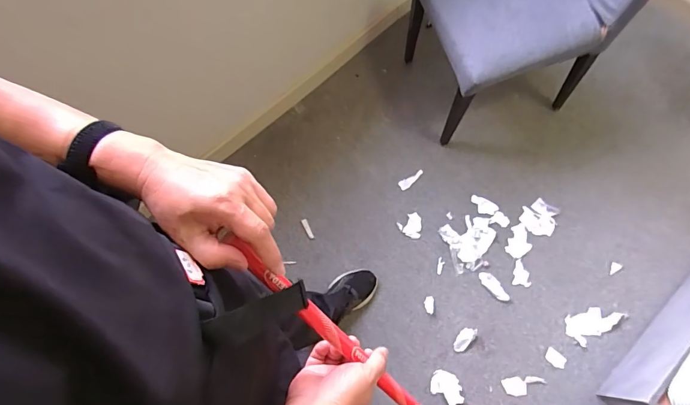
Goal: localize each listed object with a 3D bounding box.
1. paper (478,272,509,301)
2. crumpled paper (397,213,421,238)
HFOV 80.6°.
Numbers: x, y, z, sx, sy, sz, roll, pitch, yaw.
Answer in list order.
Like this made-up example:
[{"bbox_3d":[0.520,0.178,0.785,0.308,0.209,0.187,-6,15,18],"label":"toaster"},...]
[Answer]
[{"bbox_3d":[0.496,0.277,1.350,0.117,0.006,0.045,41,75,16],"label":"paper"},{"bbox_3d":[0.226,0.078,1.424,0.079,0.012,0.087,6,69,4],"label":"crumpled paper"}]

